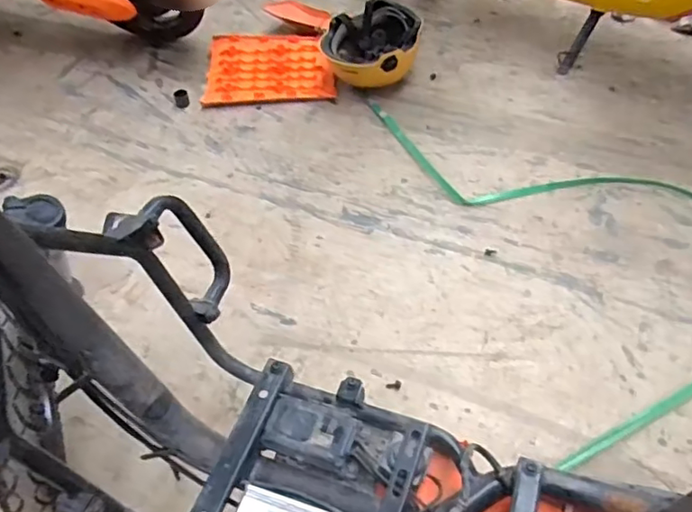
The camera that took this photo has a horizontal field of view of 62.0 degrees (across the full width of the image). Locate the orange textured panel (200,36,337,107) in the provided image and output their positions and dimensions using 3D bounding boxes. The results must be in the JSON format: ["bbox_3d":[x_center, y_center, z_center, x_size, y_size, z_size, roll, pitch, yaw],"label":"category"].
[{"bbox_3d":[-0.201,-0.491,1.505,0.324,0.025,0.244,-4,57,-2],"label":"orange textured panel"}]

